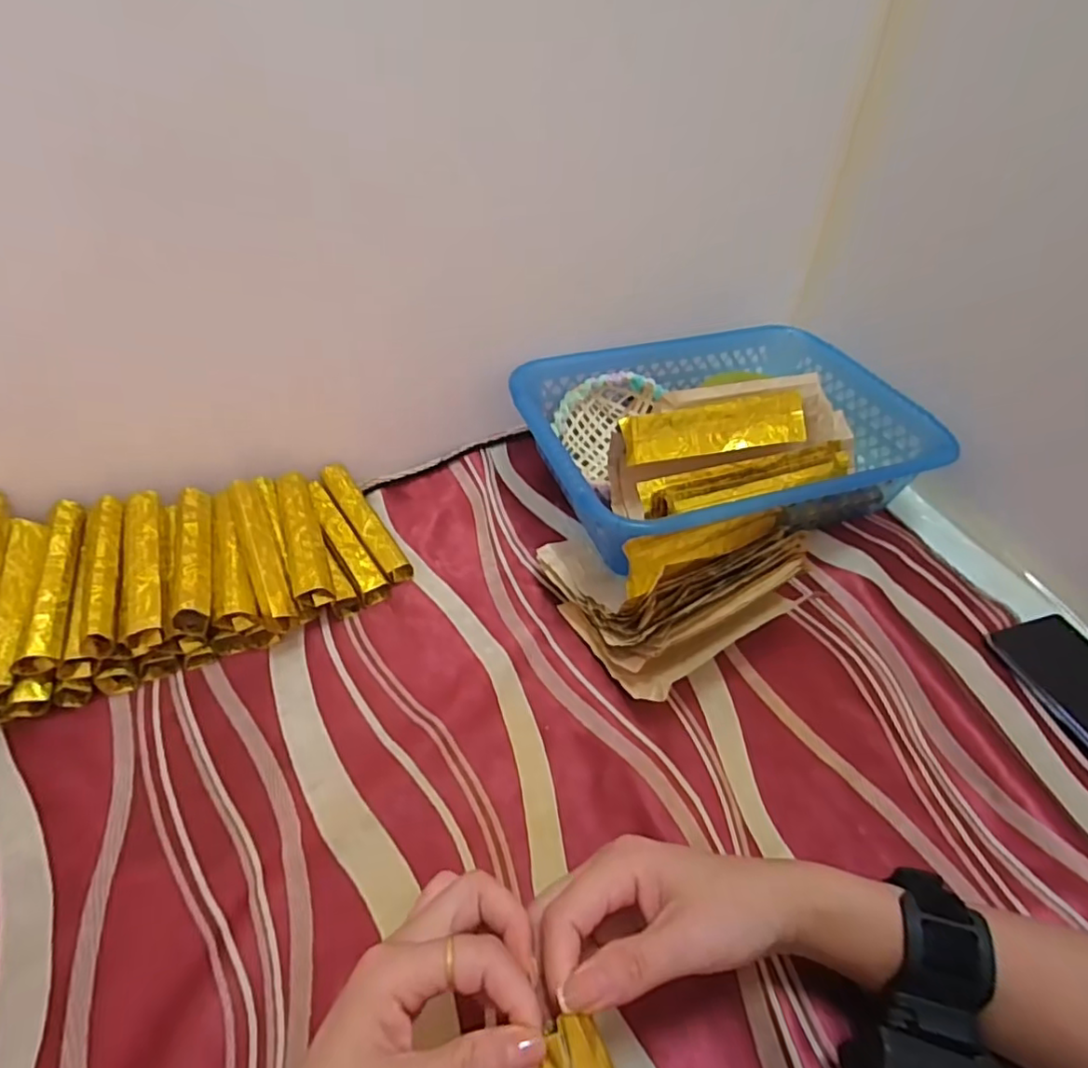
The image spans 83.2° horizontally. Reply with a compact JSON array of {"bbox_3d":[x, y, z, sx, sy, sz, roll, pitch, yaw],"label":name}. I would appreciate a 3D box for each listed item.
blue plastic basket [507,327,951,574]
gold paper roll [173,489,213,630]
[{"bbox_3d":[0.149,-0.088,0.542,0.319,0.103,0.221,-16,48,-15],"label":"blue plastic basket"},{"bbox_3d":[-0.257,0.012,0.452,0.022,0.020,0.125,-13,48,-12],"label":"gold paper roll"}]

